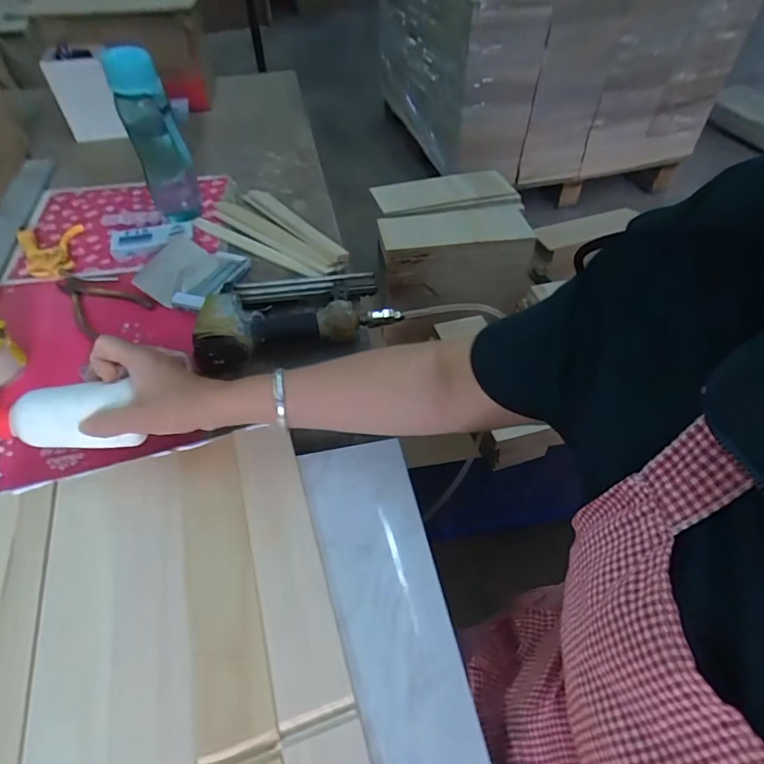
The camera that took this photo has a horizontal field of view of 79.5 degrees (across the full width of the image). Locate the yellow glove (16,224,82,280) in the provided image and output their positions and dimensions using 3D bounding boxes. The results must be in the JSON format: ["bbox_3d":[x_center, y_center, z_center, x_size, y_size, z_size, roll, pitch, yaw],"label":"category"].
[{"bbox_3d":[-0.522,-0.206,0.722,0.088,0.017,0.133,-17,52,-14],"label":"yellow glove"}]

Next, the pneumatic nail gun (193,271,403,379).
[{"bbox_3d":[-0.119,-0.100,0.604,0.245,0.058,0.153,-15,51,-13],"label":"pneumatic nail gun"}]

